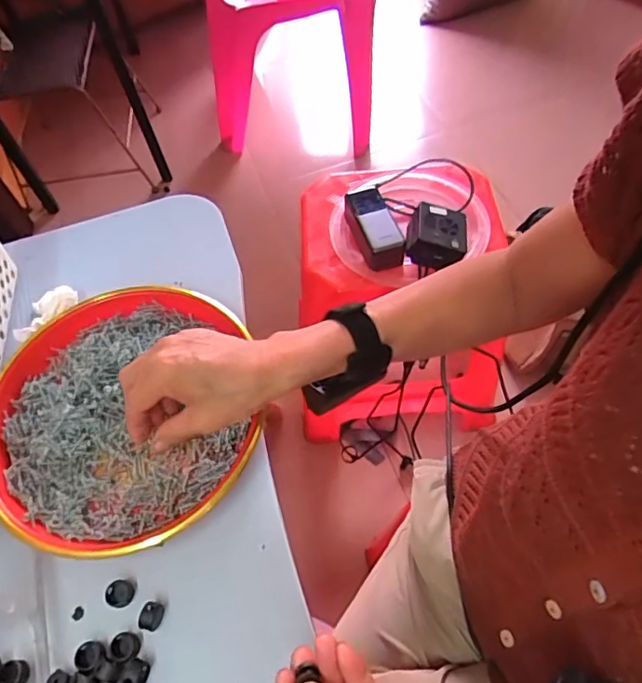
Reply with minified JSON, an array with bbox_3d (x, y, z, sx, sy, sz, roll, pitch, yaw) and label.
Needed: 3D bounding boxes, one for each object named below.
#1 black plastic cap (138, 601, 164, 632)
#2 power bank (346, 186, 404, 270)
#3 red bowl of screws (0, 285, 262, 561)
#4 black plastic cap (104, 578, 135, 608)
[{"bbox_3d":[-0.113,0.183,0.357,0.012,0.011,0.017,11,60,11],"label":"black plastic cap"},{"bbox_3d":[0.077,-0.172,0.809,0.058,0.049,0.131,-16,58,-5],"label":"power bank"},{"bbox_3d":[-0.159,0.055,0.424,0.204,0.029,0.214,-2,56,3],"label":"red bowl of screws"},{"bbox_3d":[-0.139,0.173,0.370,0.019,0.006,0.018,-2,58,3],"label":"black plastic cap"}]

